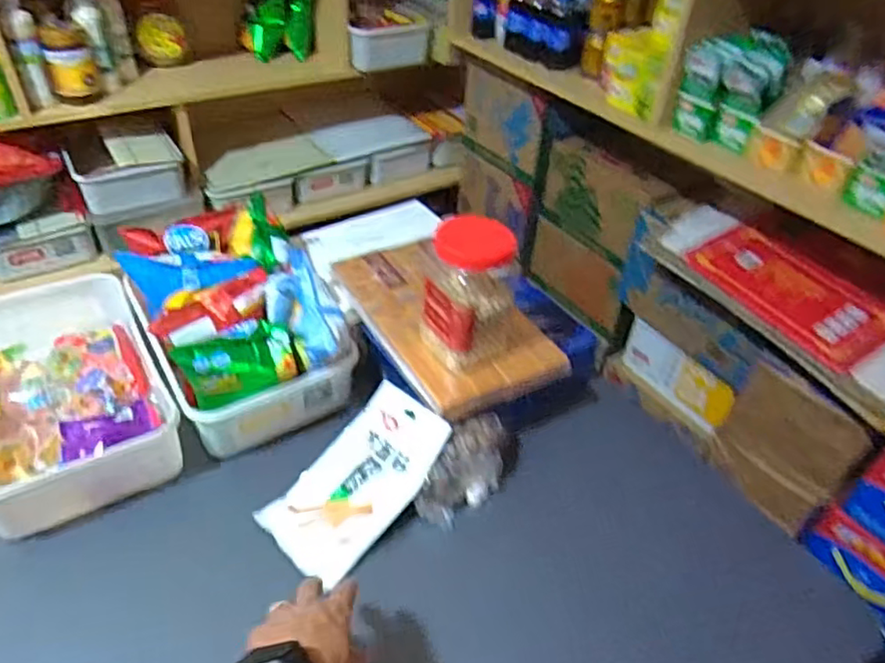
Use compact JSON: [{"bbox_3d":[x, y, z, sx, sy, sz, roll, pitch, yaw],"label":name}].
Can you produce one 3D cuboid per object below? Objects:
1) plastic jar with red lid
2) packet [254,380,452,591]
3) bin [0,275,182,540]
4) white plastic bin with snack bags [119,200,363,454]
[{"bbox_3d":[0.031,-0.053,0.761,0.095,0.170,0.099,-24,47,-29],"label":"plastic jar with red lid"},{"bbox_3d":[-0.099,0.170,0.737,0.130,0.025,0.226,30,66,31],"label":"packet"},{"bbox_3d":[-0.476,0.074,0.778,0.214,0.106,0.299,-20,46,-26],"label":"bin"},{"bbox_3d":[-0.278,-0.013,0.855,0.226,0.162,0.326,-22,46,-28],"label":"white plastic bin with snack bags"}]

